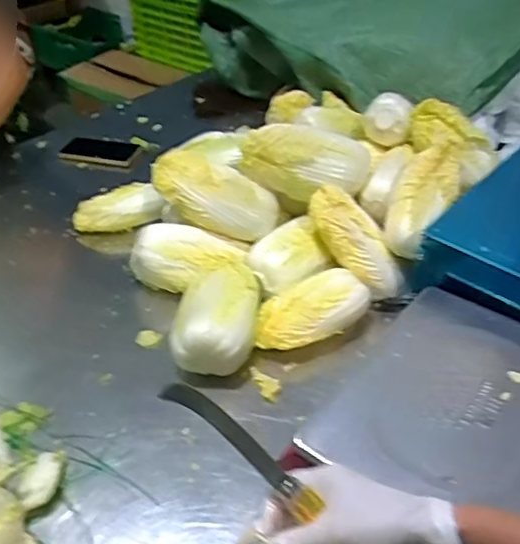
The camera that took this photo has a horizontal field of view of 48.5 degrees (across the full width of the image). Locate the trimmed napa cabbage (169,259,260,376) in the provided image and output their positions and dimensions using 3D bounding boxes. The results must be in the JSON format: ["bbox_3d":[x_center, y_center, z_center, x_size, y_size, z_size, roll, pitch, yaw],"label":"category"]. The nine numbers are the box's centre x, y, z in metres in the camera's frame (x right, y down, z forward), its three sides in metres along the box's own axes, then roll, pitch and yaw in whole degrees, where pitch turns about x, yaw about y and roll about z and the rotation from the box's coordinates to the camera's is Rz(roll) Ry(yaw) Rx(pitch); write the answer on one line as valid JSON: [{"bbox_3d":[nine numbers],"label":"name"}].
[{"bbox_3d":[-0.058,0.060,0.802,0.106,0.080,0.183,4,40,6],"label":"trimmed napa cabbage"}]

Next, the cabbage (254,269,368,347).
[{"bbox_3d":[0.070,0.052,0.806,0.166,0.088,0.086,-17,42,-18],"label":"cabbage"}]

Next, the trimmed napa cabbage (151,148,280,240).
[{"bbox_3d":[-0.069,-0.119,0.893,0.201,0.081,0.074,28,46,8],"label":"trimmed napa cabbage"}]

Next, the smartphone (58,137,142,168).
[{"bbox_3d":[-0.341,-0.254,1.217,0.162,0.020,0.086,9,41,12],"label":"smartphone"}]

